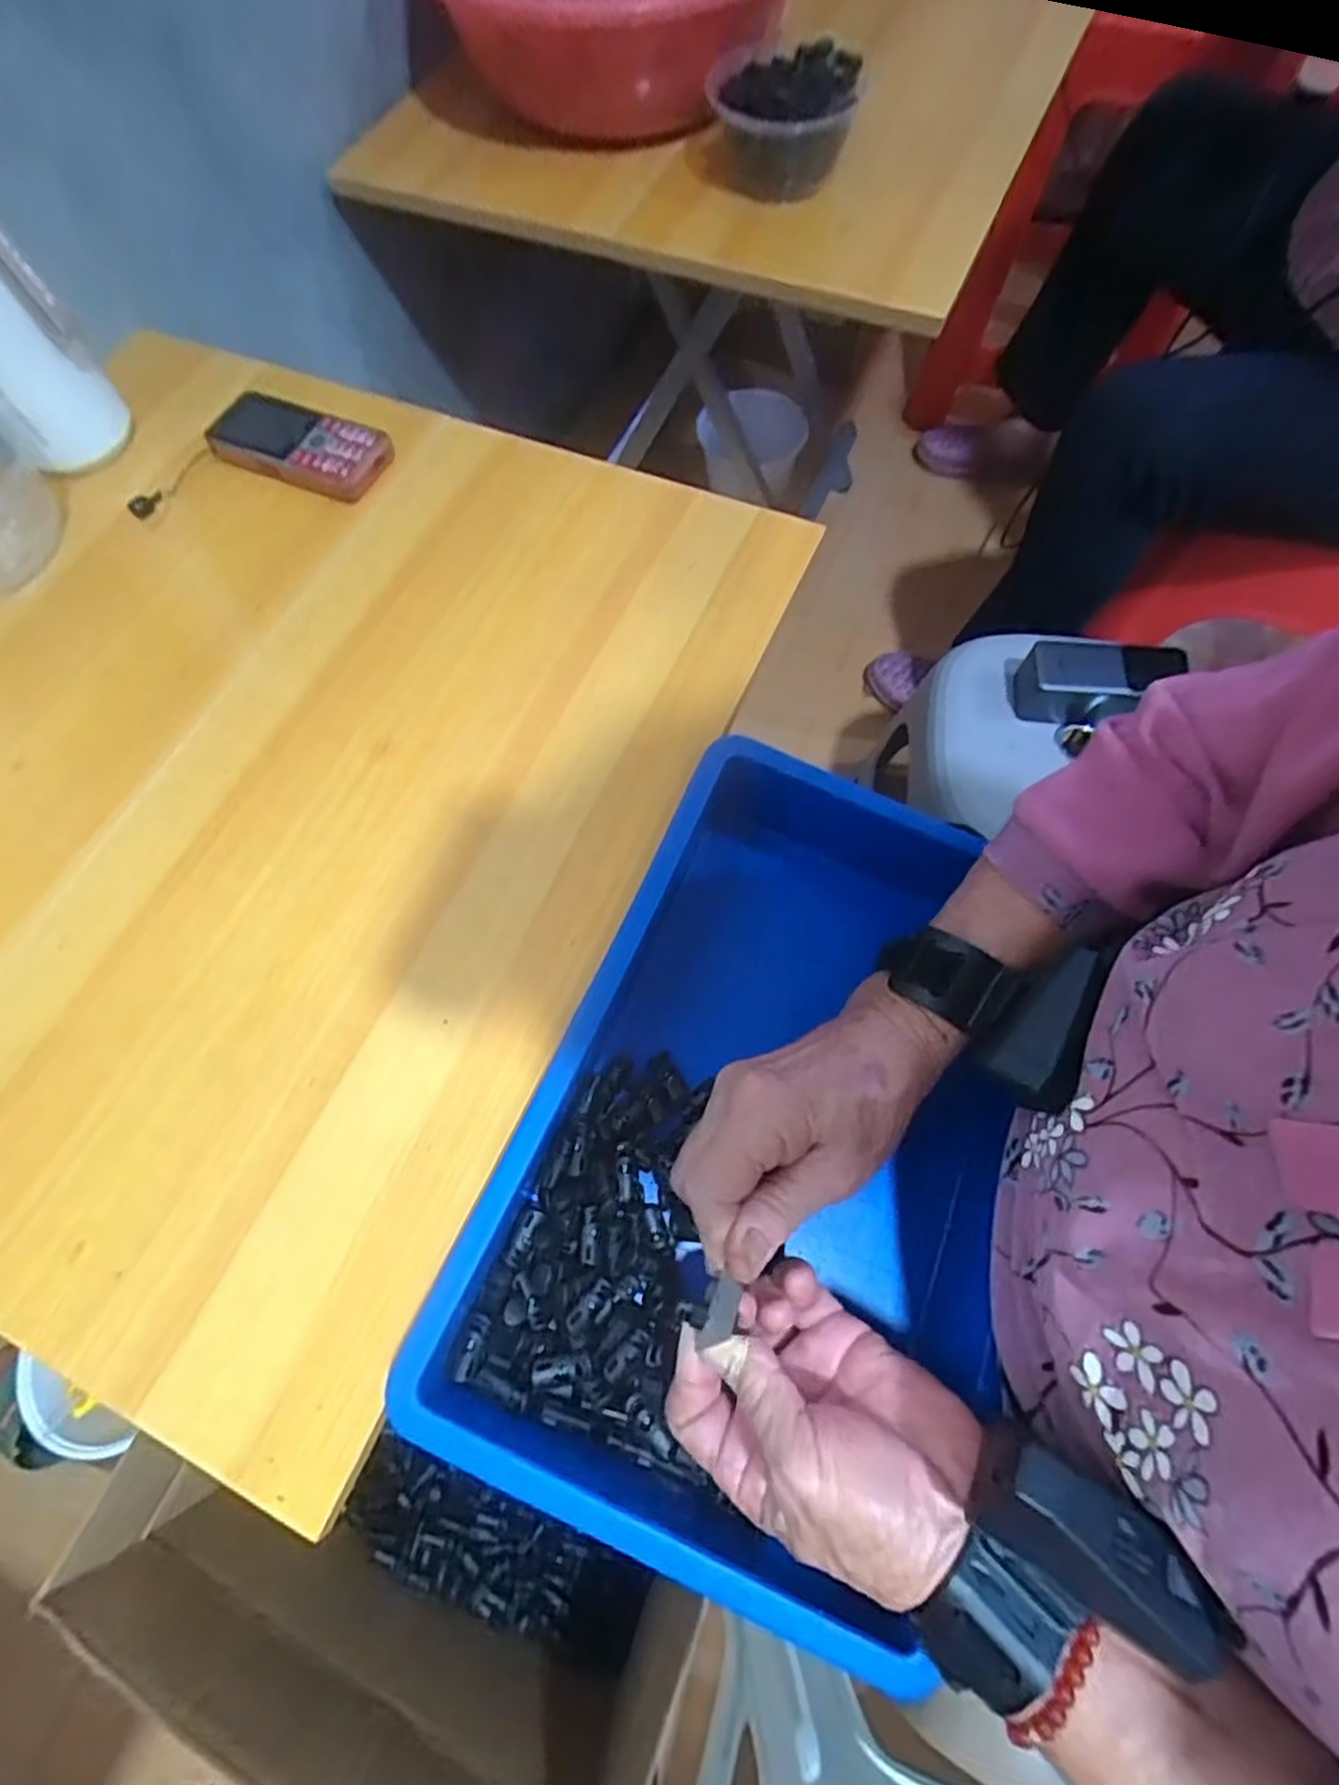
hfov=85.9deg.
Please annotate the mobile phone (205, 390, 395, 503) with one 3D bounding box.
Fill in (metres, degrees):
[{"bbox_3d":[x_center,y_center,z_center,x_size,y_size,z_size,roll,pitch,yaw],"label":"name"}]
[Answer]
[{"bbox_3d":[-0.264,-0.322,0.517,0.131,0.017,0.063,23,70,9],"label":"mobile phone"}]

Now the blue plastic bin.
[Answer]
[{"bbox_3d":[0.065,0.125,0.386,0.248,0.110,0.362,22,70,9],"label":"blue plastic bin"}]

